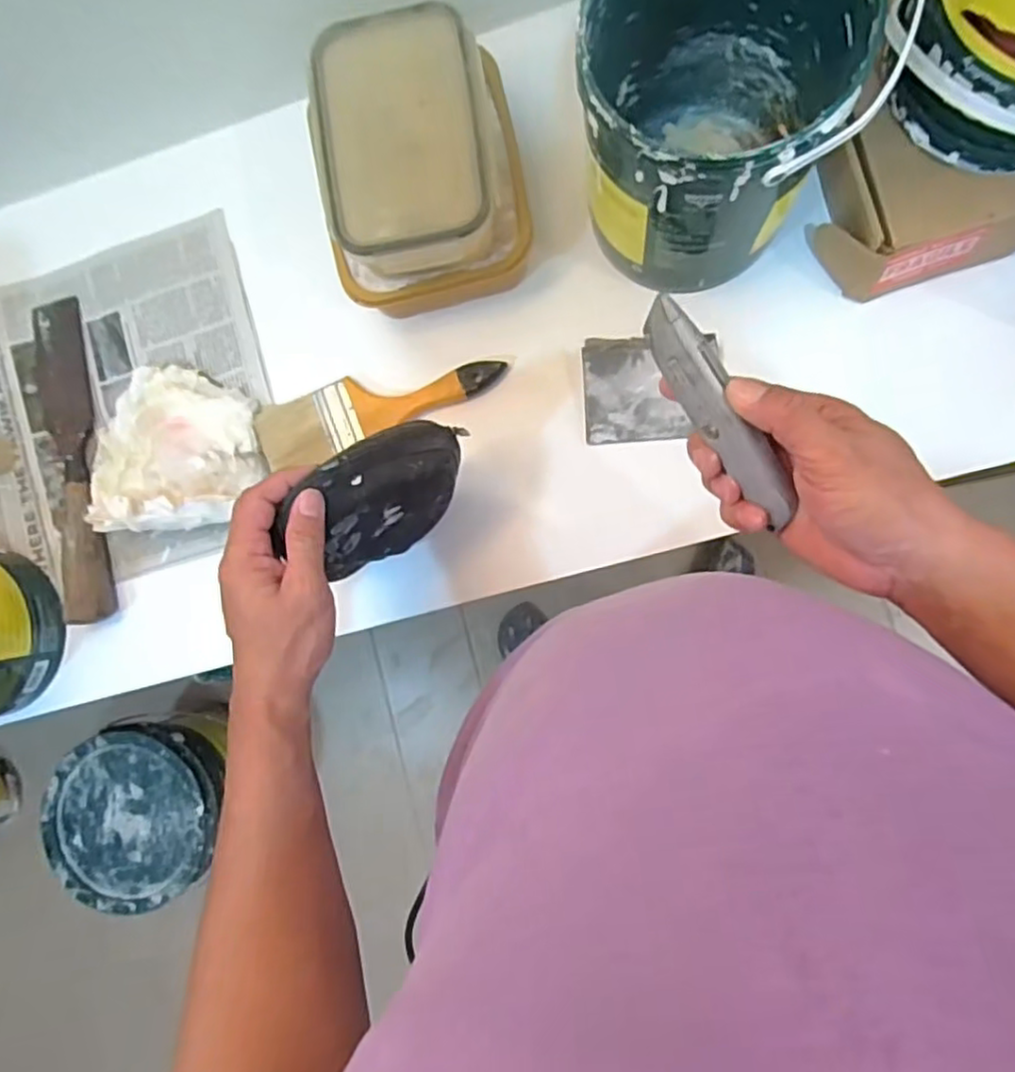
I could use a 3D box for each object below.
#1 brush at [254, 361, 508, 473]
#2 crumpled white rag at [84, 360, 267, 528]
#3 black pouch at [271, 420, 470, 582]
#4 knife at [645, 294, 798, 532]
[{"bbox_3d":[-0.114,-0.117,0.608,0.221,0.024,0.060,-17,87,7],"label":"brush"},{"bbox_3d":[-0.308,-0.080,0.610,0.168,0.056,0.147,-1,89,8],"label":"crumpled white rag"},{"bbox_3d":[-0.089,-0.026,0.504,0.135,0.142,0.054,-34,85,6],"label":"black pouch"},{"bbox_3d":[0.118,-0.065,0.368,0.024,0.019,0.138,-35,102,6],"label":"knife"}]

